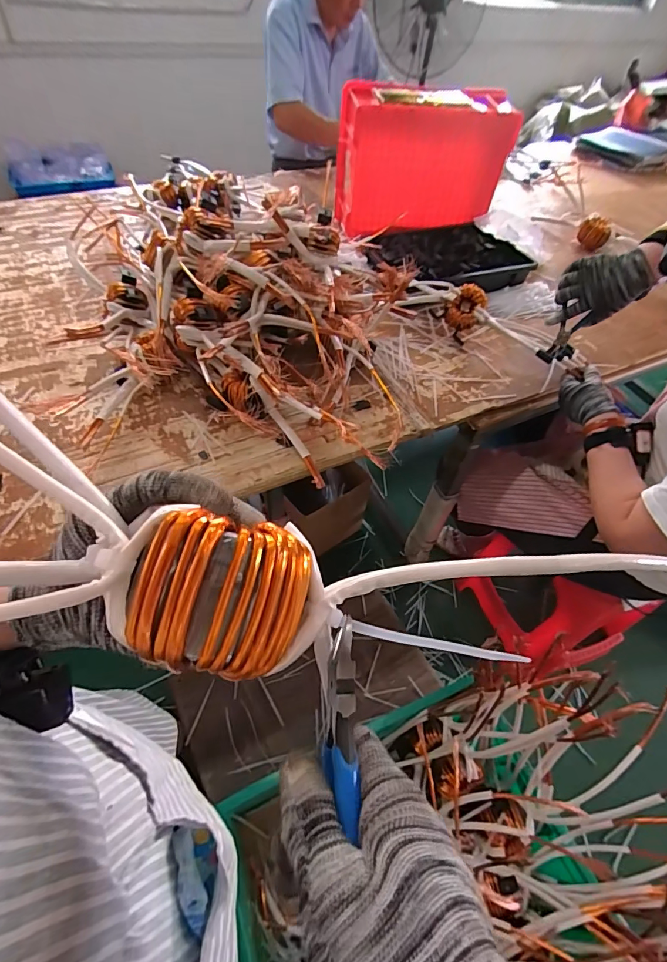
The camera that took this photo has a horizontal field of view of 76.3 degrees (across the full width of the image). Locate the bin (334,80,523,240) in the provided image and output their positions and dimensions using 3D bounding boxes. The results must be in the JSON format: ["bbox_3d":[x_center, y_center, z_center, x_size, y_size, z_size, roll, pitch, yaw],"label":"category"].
[{"bbox_3d":[0.221,-0.809,1.084,0.376,0.268,0.216,-14,55,-15],"label":"bin"}]

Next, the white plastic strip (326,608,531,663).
[{"bbox_3d":[0.058,0.088,0.233,0.142,0.004,0.007,20,49,-24],"label":"white plastic strip"}]

